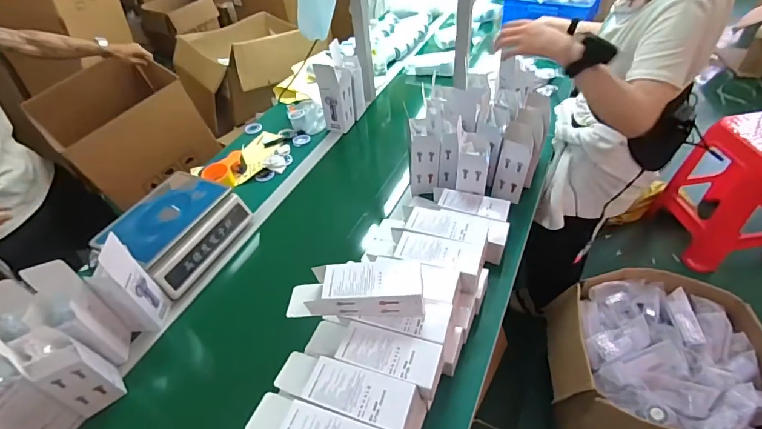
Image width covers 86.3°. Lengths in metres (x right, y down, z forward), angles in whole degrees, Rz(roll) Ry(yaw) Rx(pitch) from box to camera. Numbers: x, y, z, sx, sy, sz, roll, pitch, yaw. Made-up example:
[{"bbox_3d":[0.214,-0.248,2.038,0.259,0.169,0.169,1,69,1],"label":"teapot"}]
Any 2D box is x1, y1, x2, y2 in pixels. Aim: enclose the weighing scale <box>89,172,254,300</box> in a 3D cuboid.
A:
[{"bbox_3d":[-0.508,0.039,1.011,0.243,0.122,0.284,15,49,19],"label":"weighing scale"}]

